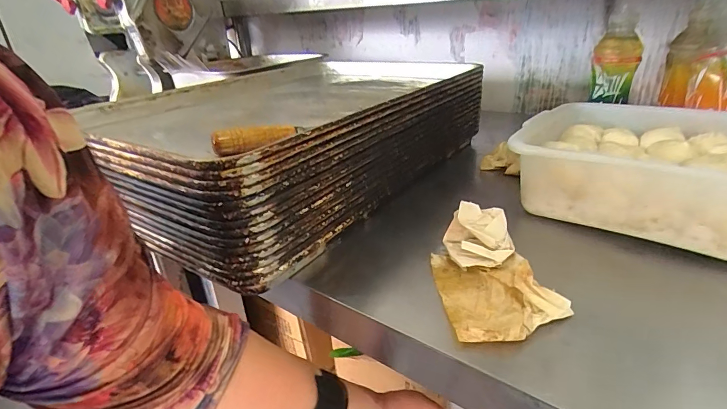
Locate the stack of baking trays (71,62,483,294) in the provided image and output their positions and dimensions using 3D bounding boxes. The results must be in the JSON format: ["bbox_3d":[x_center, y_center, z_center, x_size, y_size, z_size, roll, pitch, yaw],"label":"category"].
[{"bbox_3d":[-0.100,-0.127,0.640,0.399,0.126,0.589,14,32,32],"label":"stack of baking trays"}]

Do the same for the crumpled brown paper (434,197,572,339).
[{"bbox_3d":[0.113,0.056,0.375,0.095,0.044,0.164,-6,27,-4],"label":"crumpled brown paper"}]

